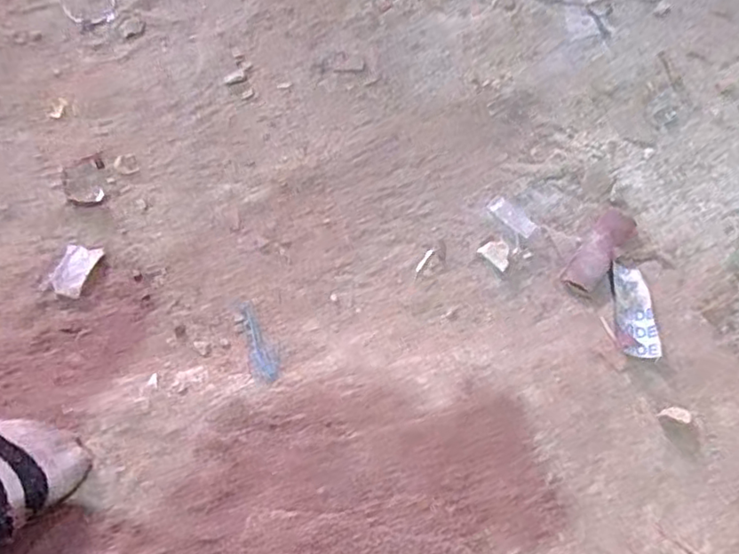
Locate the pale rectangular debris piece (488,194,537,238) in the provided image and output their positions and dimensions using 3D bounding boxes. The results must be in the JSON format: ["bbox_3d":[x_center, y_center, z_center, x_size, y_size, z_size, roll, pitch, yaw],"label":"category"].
[{"bbox_3d":[0.141,-0.060,0.621,0.050,0.004,0.020,41,74,14],"label":"pale rectangular debris piece"}]

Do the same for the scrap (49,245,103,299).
[{"bbox_3d":[-0.274,-0.006,0.583,0.031,0.010,0.051,14,69,4],"label":"scrap"}]

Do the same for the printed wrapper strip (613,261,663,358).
[{"bbox_3d":[0.247,0.030,0.585,0.037,0.017,0.093,3,69,1],"label":"printed wrapper strip"}]

